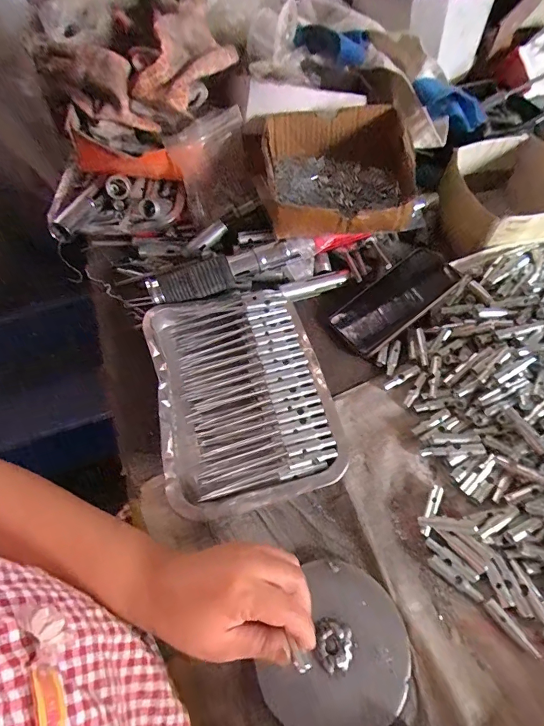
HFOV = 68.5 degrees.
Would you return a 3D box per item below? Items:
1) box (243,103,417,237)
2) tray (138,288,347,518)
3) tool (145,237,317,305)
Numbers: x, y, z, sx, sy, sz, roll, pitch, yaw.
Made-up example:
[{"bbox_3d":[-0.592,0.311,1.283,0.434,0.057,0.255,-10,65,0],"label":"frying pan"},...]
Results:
[{"bbox_3d":[0.078,-0.237,0.503,0.180,0.075,0.173,-8,60,-3],"label":"box"},{"bbox_3d":[-0.034,0.029,0.449,0.183,0.043,0.259,-14,60,-7],"label":"tray"},{"bbox_3d":[-0.050,-0.120,0.508,0.214,0.035,0.041,-20,61,-10],"label":"tool"}]

